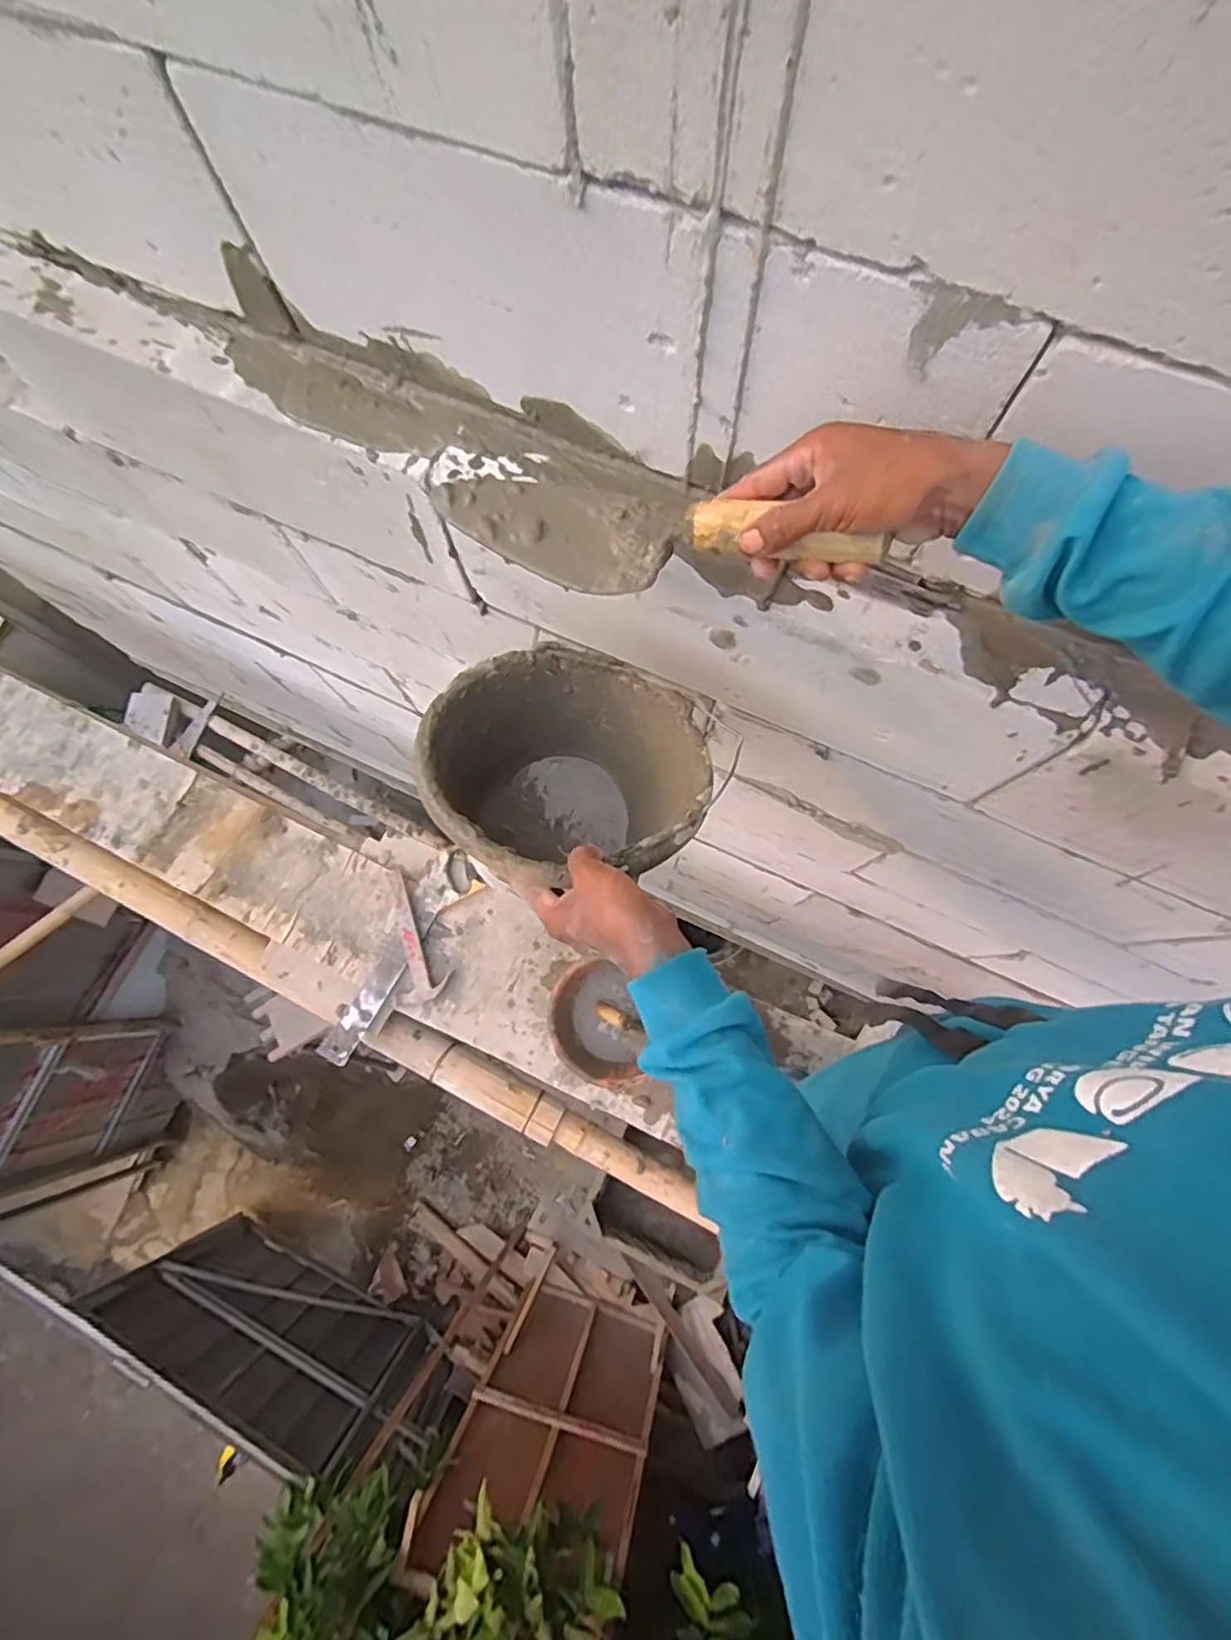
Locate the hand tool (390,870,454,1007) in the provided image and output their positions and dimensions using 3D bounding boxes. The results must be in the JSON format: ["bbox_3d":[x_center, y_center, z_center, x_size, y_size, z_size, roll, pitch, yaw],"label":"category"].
[{"bbox_3d":[-0.432,0.241,1.389,0.112,0.026,0.276,-18,76,-3],"label":"hand tool"}]

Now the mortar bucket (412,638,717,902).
[{"bbox_3d":[-0.056,-0.011,0.637,0.246,0.210,0.246,6,56,-9],"label":"mortar bucket"}]

